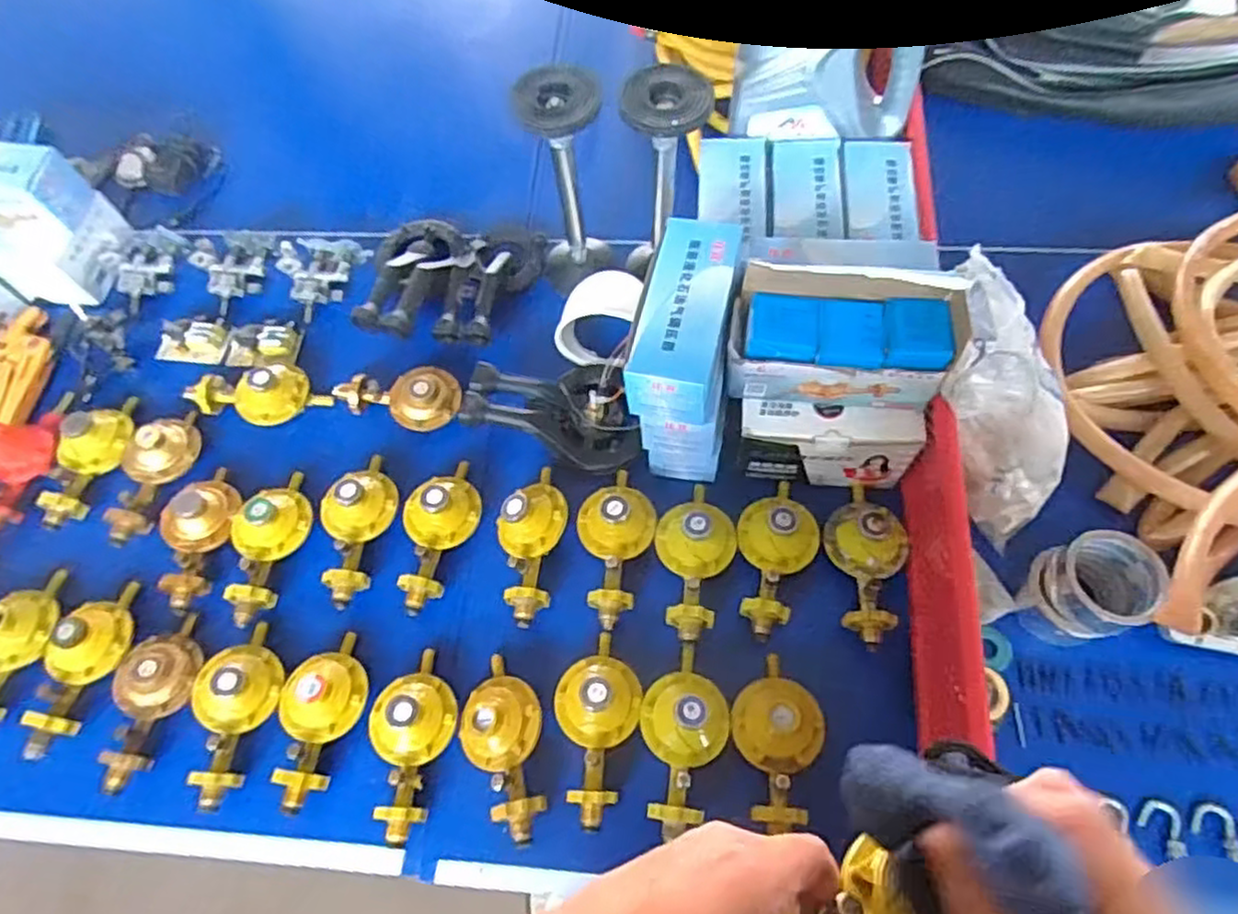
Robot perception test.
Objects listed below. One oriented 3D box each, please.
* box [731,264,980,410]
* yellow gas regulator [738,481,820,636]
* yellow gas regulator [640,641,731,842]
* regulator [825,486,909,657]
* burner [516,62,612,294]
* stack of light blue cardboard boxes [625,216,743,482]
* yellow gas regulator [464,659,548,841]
[{"bbox_3d":[0.207,-0.111,0.672,0.198,0.137,0.082,9,65,11],"label":"box"},{"bbox_3d":[0.159,0.092,0.739,0.078,0.052,0.166,17,66,14],"label":"yellow gas regulator"},{"bbox_3d":[0.060,0.256,0.668,0.078,0.048,0.164,7,64,10],"label":"yellow gas regulator"},{"bbox_3d":[0.253,0.100,0.732,0.074,0.061,0.172,1,63,7],"label":"regulator"},{"bbox_3d":[-0.054,-0.306,0.837,0.090,0.265,0.080,-6,63,3],"label":"burner"},{"bbox_3d":[0.071,-0.105,0.744,0.087,0.194,0.184,7,64,10],"label":"stack of light blue cardboard boxes"},{"bbox_3d":[-0.111,0.270,0.678,0.076,0.047,0.160,-5,63,4],"label":"yellow gas regulator"}]

